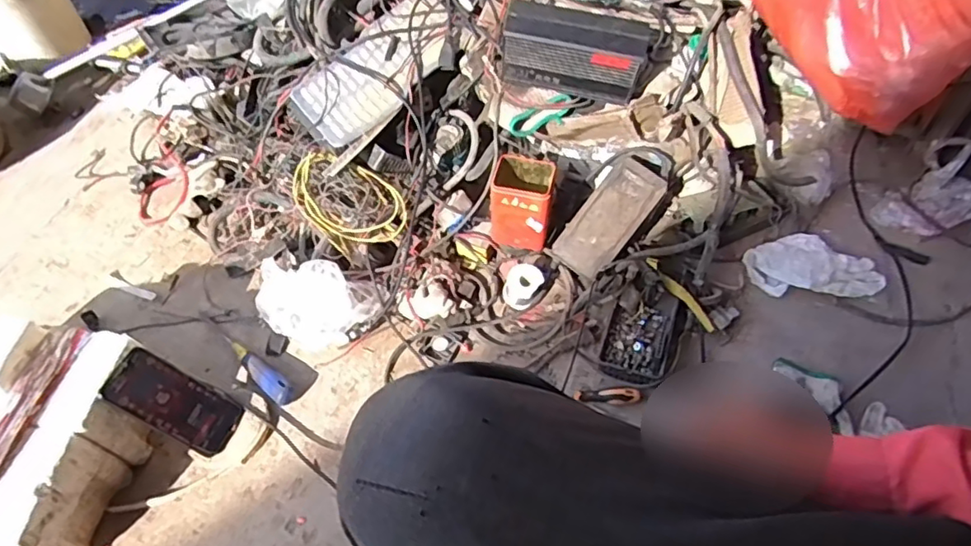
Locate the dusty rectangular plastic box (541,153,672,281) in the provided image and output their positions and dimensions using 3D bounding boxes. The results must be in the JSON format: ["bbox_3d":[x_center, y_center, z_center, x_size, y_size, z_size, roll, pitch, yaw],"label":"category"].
[{"bbox_3d":[0.187,-0.084,0.914,0.088,0.034,0.191,42,96,30],"label":"dusty rectangular plastic box"}]

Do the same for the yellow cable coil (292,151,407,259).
[{"bbox_3d":[-0.223,-0.118,0.965,0.133,0.074,0.186,-43,103,-5],"label":"yellow cable coil"}]

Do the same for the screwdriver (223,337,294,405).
[{"bbox_3d":[-0.340,0.137,0.881,0.168,0.027,0.031,33,63,26],"label":"screwdriver"}]

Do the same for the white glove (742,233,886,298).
[{"bbox_3d":[0.486,-0.008,0.891,0.171,0.046,0.094,6,54,9],"label":"white glove"}]

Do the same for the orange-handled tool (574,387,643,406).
[{"bbox_3d":[0.167,0.168,0.816,0.088,0.017,0.025,3,54,8],"label":"orange-handled tool"}]

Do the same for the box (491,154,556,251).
[{"bbox_3d":[0.057,-0.105,0.897,0.088,0.120,0.066,10,55,12],"label":"box"}]

